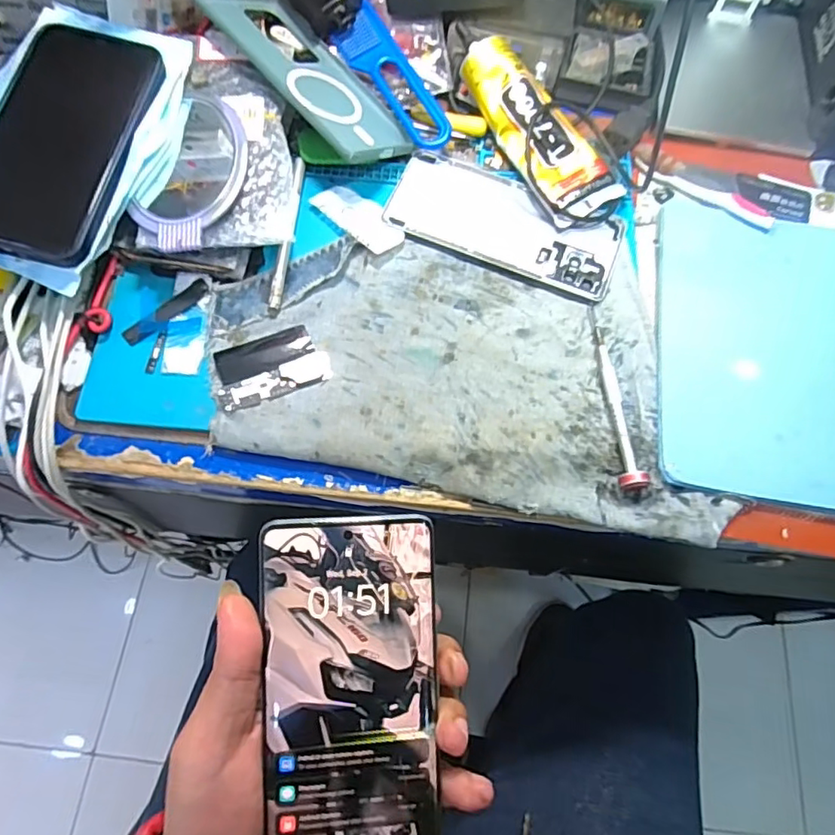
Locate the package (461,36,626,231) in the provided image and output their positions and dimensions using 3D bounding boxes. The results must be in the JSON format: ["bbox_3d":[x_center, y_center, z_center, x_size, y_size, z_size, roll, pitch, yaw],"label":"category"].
[{"bbox_3d":[0.081,-0.200,0.400,0.050,0.026,0.145,-34,87,-14],"label":"package"}]

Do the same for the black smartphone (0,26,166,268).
[{"bbox_3d":[-0.215,-0.169,0.345,0.084,0.008,0.157,11,74,0],"label":"black smartphone"}]

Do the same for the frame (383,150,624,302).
[{"bbox_3d":[0.061,-0.137,0.396,0.158,0.004,0.072,22,70,6],"label":"frame"}]

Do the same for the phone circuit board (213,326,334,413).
[{"bbox_3d":[-0.091,-0.032,0.352,0.068,0.004,0.045,-21,72,-10],"label":"phone circuit board"}]

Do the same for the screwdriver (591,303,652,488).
[{"bbox_3d":[0.120,-0.016,0.353,0.015,0.010,0.122,-6,70,-5],"label":"screwdriver"}]

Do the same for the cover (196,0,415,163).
[{"bbox_3d":[-0.078,-0.244,0.401,0.175,0.009,0.079,46,48,5],"label":"cover"}]

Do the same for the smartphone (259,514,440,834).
[{"bbox_3d":[-0.028,0.123,0.242,0.071,0.006,0.160,0,87,-3],"label":"smartphone"}]

